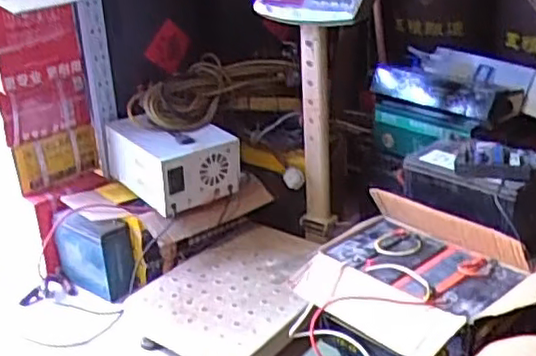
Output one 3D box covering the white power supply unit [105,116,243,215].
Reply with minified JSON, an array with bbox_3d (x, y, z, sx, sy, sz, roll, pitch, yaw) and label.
[{"bbox_3d":[-0.208,-0.049,1.481,0.201,0.152,0.234,-20,30,-33],"label":"white power supply unit"}]

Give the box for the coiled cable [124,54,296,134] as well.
[{"bbox_3d":[-0.126,-0.194,1.528,0.381,0.134,0.129,-14,27,-24],"label":"coiled cable"}]

